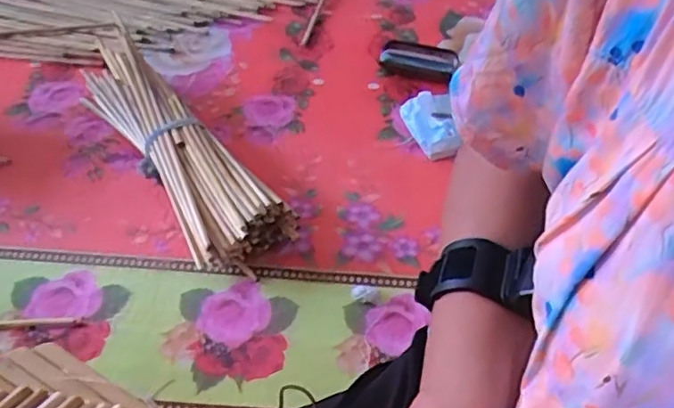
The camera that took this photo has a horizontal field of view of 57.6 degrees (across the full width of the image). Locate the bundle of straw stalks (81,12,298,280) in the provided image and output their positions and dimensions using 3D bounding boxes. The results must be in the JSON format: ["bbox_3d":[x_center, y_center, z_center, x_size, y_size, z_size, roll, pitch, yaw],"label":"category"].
[{"bbox_3d":[-0.303,-0.129,1.021,0.144,0.129,0.632,-28,53,-27],"label":"bundle of straw stalks"}]

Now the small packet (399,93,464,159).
[{"bbox_3d":[0.169,-0.141,1.101,0.084,0.044,0.140,-9,47,-12],"label":"small packet"}]

